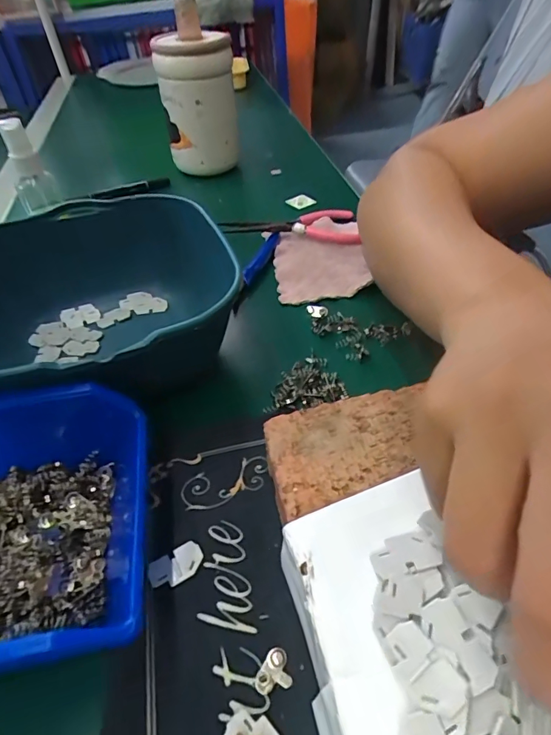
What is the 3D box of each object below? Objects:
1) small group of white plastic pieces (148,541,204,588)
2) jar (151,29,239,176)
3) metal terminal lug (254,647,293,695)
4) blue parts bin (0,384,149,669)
[{"bbox_3d":[-0.048,0.095,0.213,0.026,0.004,0.016,-28,49,-20],"label":"small group of white plastic pieces"},{"bbox_3d":[-0.088,-0.307,0.532,0.084,0.142,0.097,-7,45,-1],"label":"jar"},{"bbox_3d":[-0.002,0.124,0.183,0.015,0.004,0.014,-14,46,-8],"label":"metal terminal lug"},{"bbox_3d":[-0.132,0.074,0.197,0.145,0.057,0.124,-10,45,-4],"label":"blue parts bin"}]

